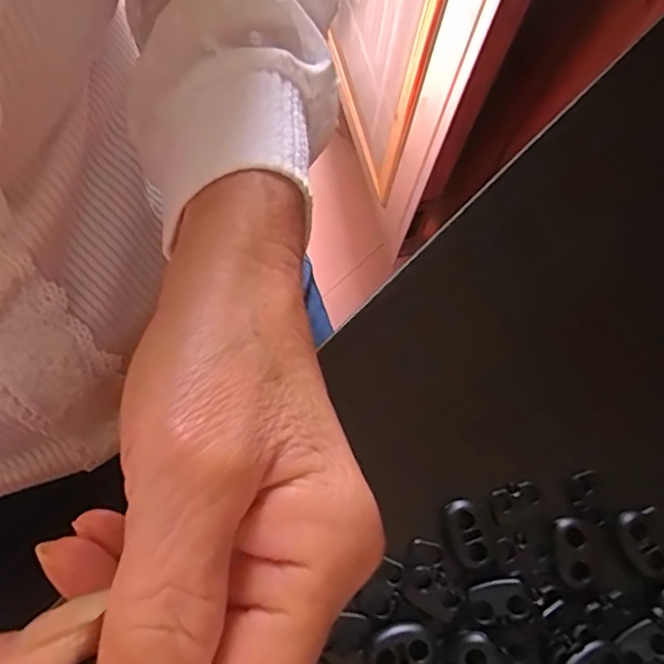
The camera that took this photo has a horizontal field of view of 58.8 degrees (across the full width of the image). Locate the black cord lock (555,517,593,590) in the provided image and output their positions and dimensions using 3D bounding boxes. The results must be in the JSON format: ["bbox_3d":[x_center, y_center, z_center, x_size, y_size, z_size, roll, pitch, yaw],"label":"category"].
[{"bbox_3d":[0.078,0.070,0.188,0.010,0.004,0.020,2,74,-3],"label":"black cord lock"}]

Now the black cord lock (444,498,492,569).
[{"bbox_3d":[0.043,0.064,0.188,0.010,0.006,0.021,-16,76,-8],"label":"black cord lock"}]

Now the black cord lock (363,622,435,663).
[{"bbox_3d":[0.020,0.096,0.177,0.020,0.006,0.014,-7,75,-6],"label":"black cord lock"}]

